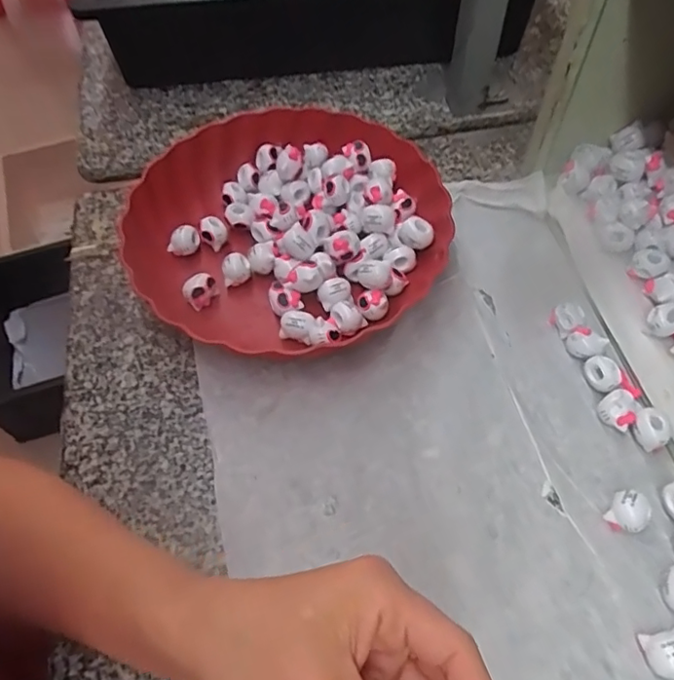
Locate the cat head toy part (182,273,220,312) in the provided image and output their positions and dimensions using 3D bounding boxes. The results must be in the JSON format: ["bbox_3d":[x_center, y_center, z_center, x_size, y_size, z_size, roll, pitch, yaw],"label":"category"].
[{"bbox_3d":[-0.105,-0.039,0.430,0.018,0.019,0.024,36,66,21],"label":"cat head toy part"}]

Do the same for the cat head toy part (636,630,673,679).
[{"bbox_3d":[0.177,0.168,0.299,0.022,0.020,0.022,-7,58,-3],"label":"cat head toy part"}]

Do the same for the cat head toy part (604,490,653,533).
[{"bbox_3d":[0.177,0.105,0.339,0.025,0.017,0.024,-1,58,1],"label":"cat head toy part"}]

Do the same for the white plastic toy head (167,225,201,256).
[{"bbox_3d":[-0.125,-0.080,0.455,0.026,0.017,0.015,-34,63,-18],"label":"white plastic toy head"}]

